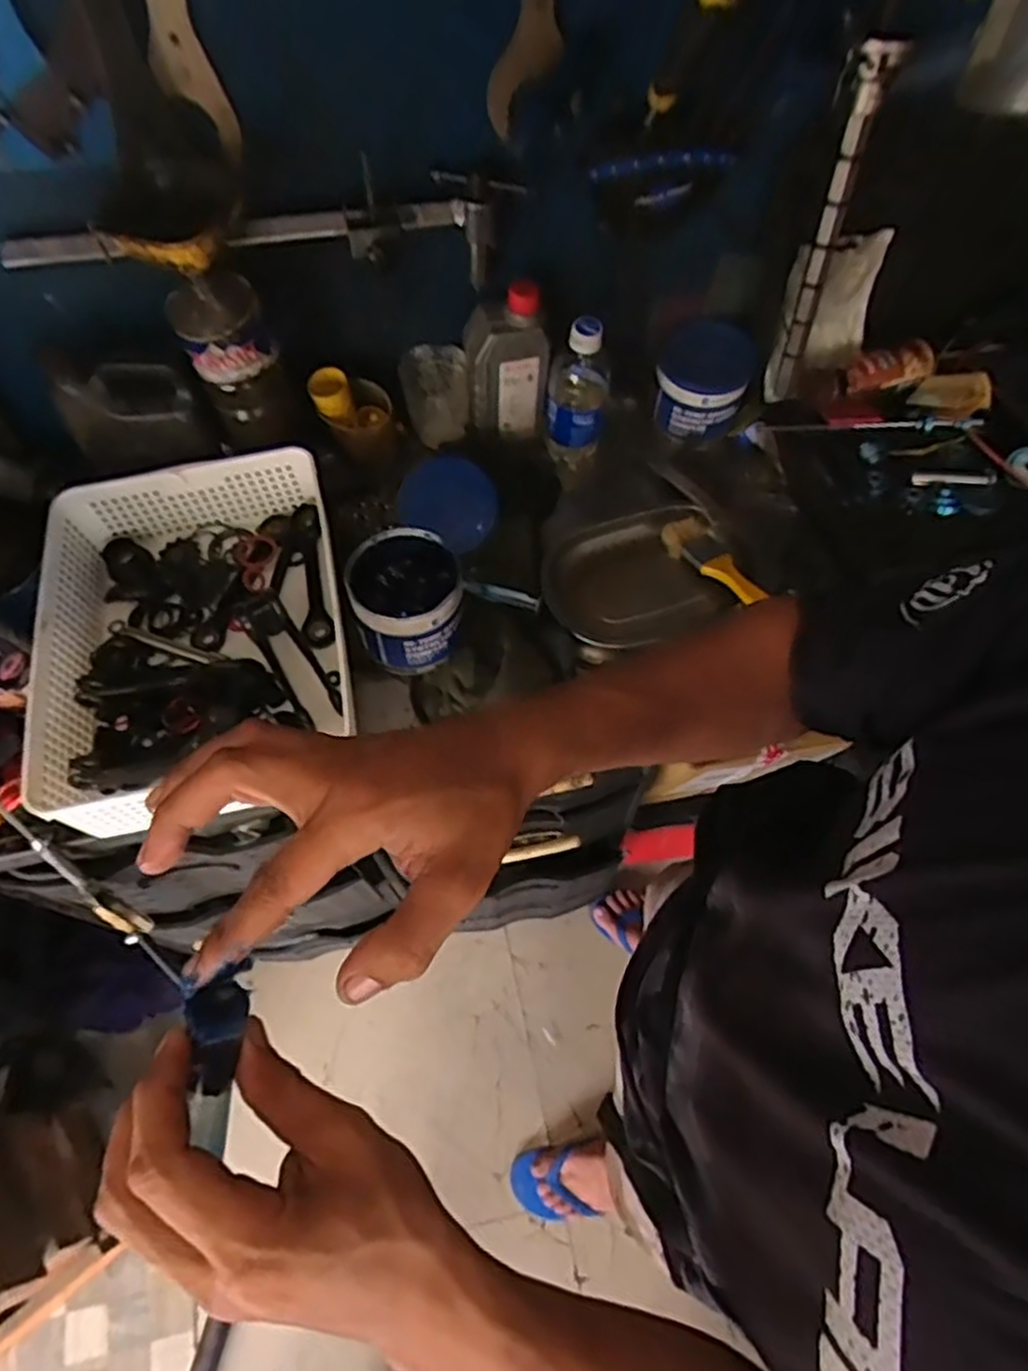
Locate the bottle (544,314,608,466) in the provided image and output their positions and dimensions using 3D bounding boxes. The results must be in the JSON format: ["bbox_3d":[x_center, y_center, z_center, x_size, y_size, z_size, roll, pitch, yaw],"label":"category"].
[{"bbox_3d":[0.065,-0.300,0.762,0.065,0.155,0.052,6,63,3],"label":"bottle"}]

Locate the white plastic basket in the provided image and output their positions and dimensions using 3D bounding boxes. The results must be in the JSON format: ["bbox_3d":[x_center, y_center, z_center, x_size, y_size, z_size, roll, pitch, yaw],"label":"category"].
[{"bbox_3d":[-0.280,-0.043,0.663,0.239,0.080,0.325,-10,63,-5],"label":"white plastic basket"}]

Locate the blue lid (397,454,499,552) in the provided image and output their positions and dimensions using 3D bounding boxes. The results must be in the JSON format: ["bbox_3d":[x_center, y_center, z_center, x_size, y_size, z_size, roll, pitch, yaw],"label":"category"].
[{"bbox_3d":[-0.067,-0.194,0.787,0.100,0.088,0.013,25,25,-20],"label":"blue lid"}]

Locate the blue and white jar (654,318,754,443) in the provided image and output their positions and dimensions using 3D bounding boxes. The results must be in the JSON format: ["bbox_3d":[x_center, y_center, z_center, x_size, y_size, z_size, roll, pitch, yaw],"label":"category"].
[{"bbox_3d":[0.206,-0.338,0.818,0.096,0.084,0.099,0,63,0],"label":"blue and white jar"}]

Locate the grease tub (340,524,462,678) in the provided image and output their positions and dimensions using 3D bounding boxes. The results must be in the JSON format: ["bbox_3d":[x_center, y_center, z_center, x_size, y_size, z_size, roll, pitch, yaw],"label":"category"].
[{"bbox_3d":[-0.097,-0.078,0.687,0.097,0.077,0.105,-10,63,-5],"label":"grease tub"}]

